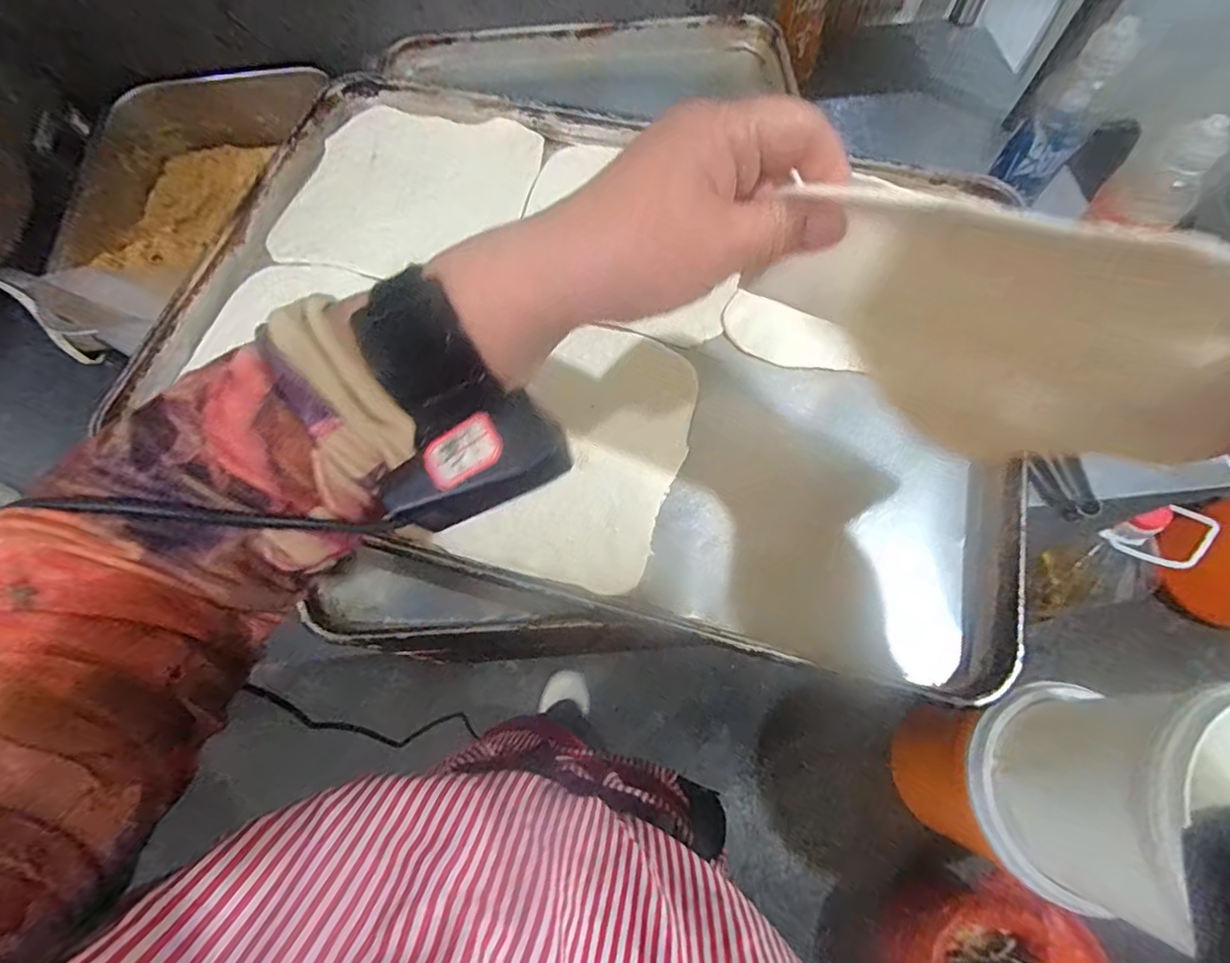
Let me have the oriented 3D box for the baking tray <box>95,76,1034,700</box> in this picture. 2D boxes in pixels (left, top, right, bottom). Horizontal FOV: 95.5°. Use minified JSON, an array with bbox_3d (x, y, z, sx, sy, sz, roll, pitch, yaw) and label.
[{"bbox_3d":[-0.021,-0.114,0.427,0.597,0.055,0.402,14,69,8],"label":"baking tray"}]

